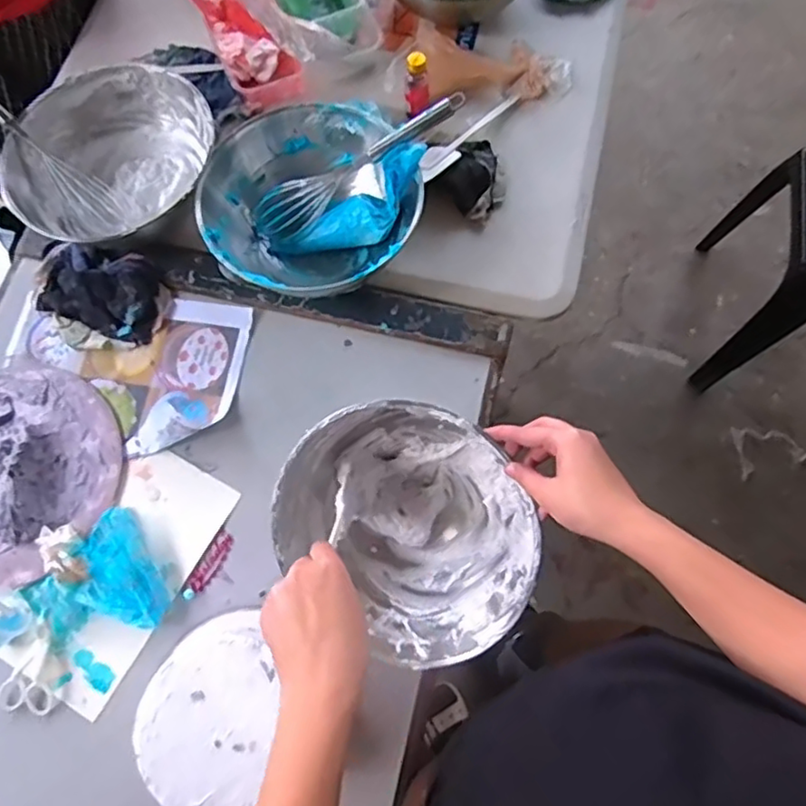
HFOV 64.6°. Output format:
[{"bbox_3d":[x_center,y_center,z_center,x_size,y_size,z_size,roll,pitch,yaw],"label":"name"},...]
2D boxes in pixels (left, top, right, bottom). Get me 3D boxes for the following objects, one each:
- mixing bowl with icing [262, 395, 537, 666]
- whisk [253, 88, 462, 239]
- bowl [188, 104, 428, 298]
[{"bbox_3d":[0.002,0.115,0.603,0.236,0.104,0.219,36,107,4],"label":"mixing bowl with icing"},{"bbox_3d":[-0.054,-0.263,0.709,0.270,0.042,0.042,-28,72,17],"label":"whisk"},{"bbox_3d":[-0.099,-0.216,0.715,0.211,0.115,0.225,0,71,1],"label":"bowl"}]

